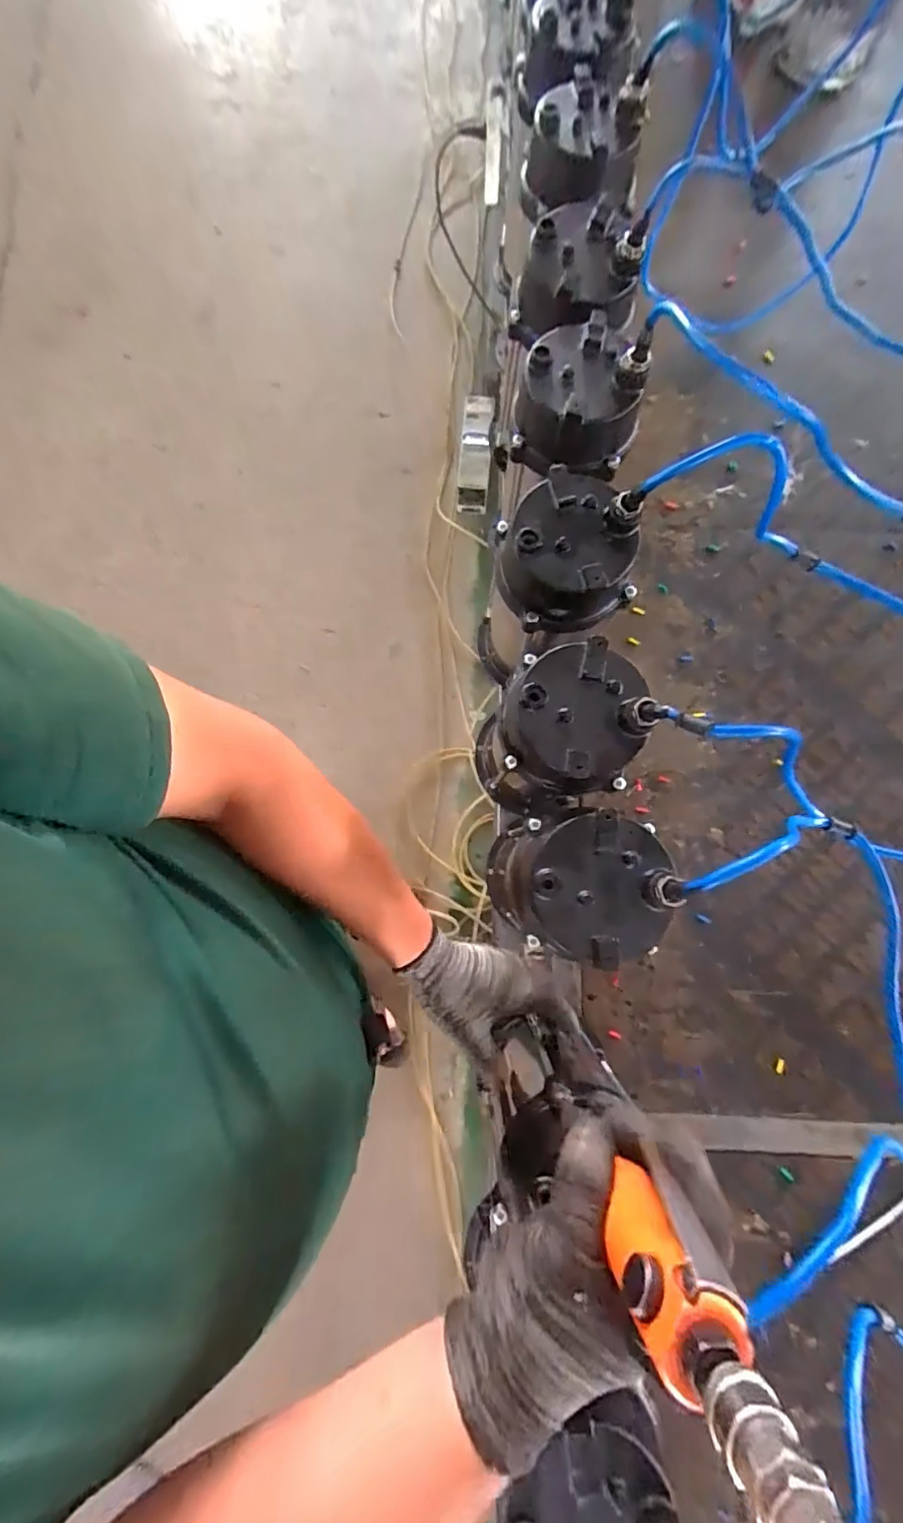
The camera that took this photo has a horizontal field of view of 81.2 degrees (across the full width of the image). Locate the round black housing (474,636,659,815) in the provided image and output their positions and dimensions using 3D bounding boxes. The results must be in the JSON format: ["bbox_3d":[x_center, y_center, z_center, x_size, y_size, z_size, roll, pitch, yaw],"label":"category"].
[{"bbox_3d":[0.095,-0.029,0.441,0.118,0.070,0.121,-16,80,-2],"label":"round black housing"}]

